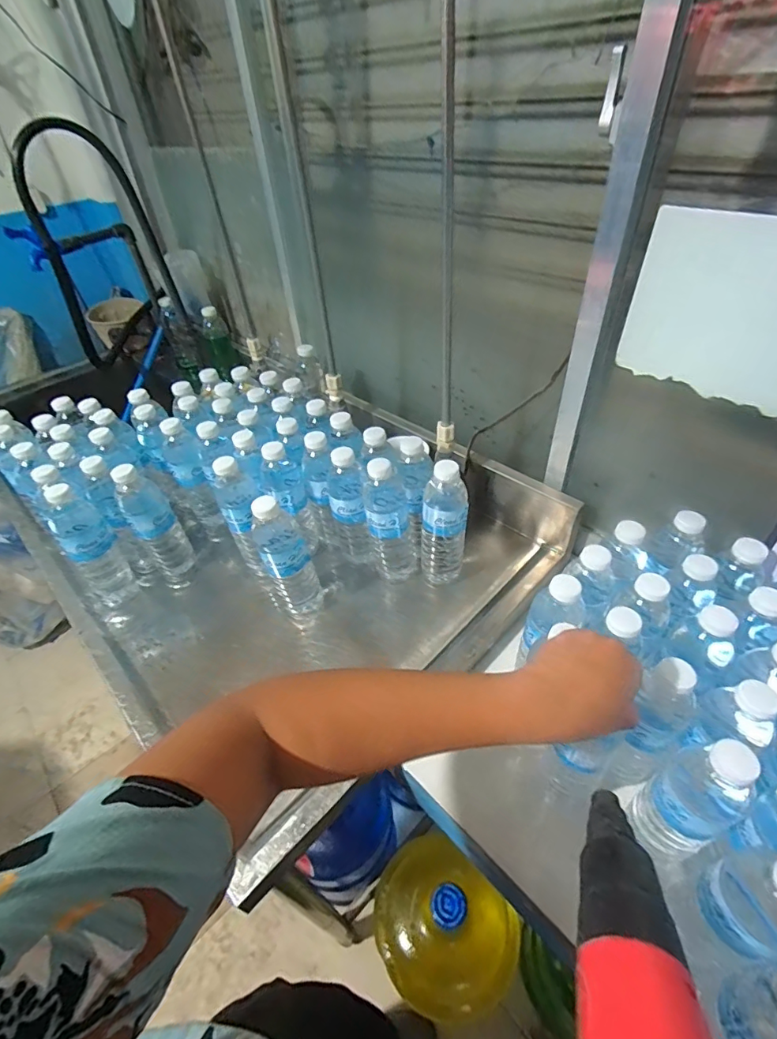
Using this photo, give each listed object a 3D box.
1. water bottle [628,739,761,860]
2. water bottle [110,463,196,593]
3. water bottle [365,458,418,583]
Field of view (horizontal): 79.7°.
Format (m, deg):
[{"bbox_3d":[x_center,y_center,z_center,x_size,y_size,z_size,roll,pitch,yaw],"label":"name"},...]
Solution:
[{"bbox_3d":[0.265,0.258,0.423,0.065,0.180,0.072,-20,46,-16],"label":"water bottle"},{"bbox_3d":[-0.356,0.015,0.712,0.069,0.215,0.052,-26,48,-22],"label":"water bottle"},{"bbox_3d":[0.003,0.001,0.670,0.065,0.206,0.058,-2,44,3],"label":"water bottle"}]

